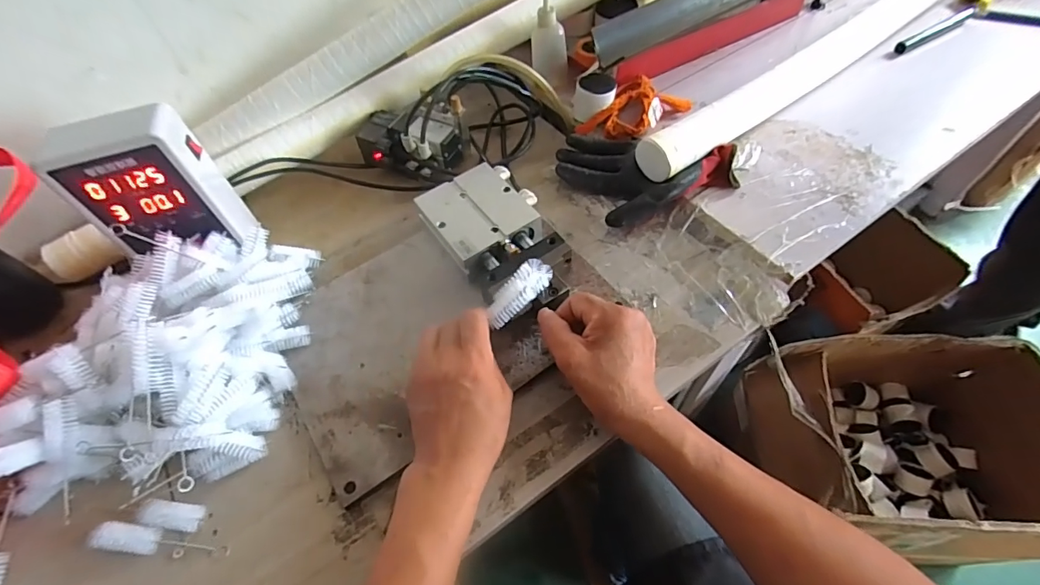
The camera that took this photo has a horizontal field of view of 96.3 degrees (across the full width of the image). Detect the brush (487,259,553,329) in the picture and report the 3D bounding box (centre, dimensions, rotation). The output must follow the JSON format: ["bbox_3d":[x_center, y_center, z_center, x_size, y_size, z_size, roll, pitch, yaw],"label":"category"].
[{"bbox_3d":[0.003,-0.002,0.409,0.029,0.027,0.075,34,61,20],"label":"brush"}]

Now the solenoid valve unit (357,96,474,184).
[{"bbox_3d":[-0.135,-0.195,0.581,0.128,0.084,0.072,11,60,10],"label":"solenoid valve unit"}]

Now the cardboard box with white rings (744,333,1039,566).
[{"bbox_3d":[0.647,0.266,0.808,0.452,0.275,0.355,-7,56,0],"label":"cardboard box with white rings"}]

